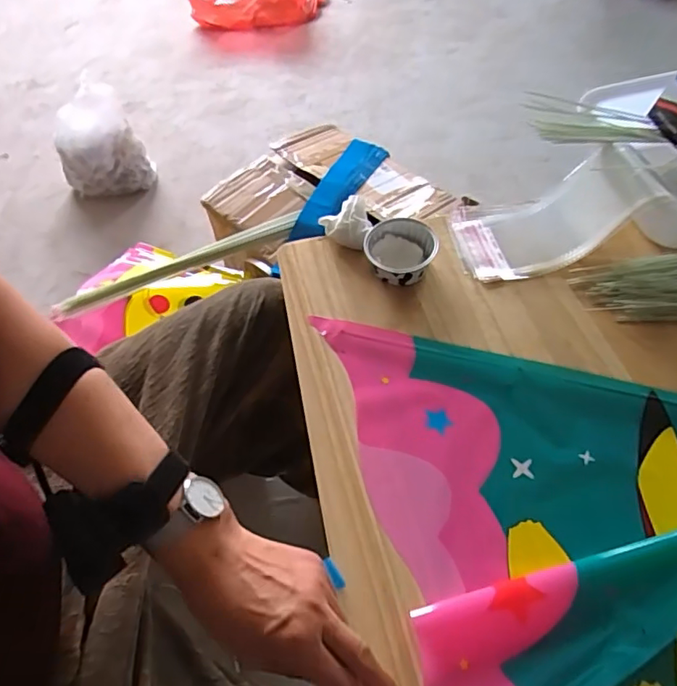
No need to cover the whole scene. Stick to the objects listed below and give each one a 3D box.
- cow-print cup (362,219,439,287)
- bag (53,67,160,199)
[{"bbox_3d":[0.072,-0.104,0.642,0.080,0.036,0.080,-2,55,3],"label":"cow-print cup"},{"bbox_3d":[-0.665,-0.545,1.523,0.224,0.256,0.218,-33,59,-17],"label":"bag"}]

